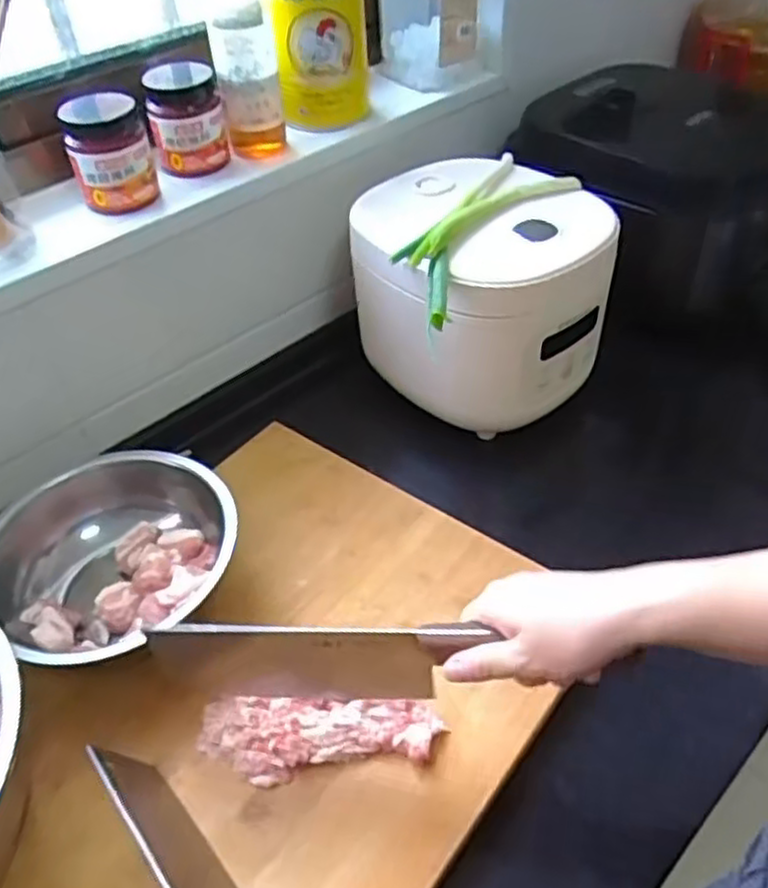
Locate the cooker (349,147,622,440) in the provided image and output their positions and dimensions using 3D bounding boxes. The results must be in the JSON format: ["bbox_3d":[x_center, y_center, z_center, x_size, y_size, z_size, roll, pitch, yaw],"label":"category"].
[{"bbox_3d":[0.086,-0.147,0.738,0.217,0.181,0.222,-26,49,-22],"label":"cooker"}]

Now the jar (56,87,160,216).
[{"bbox_3d":[-0.240,-0.257,0.649,0.068,0.088,0.062,0,48,0],"label":"jar"}]

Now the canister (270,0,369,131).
[{"bbox_3d":[-0.066,-0.415,0.714,0.096,0.197,0.084,-6,44,-3],"label":"canister"}]

